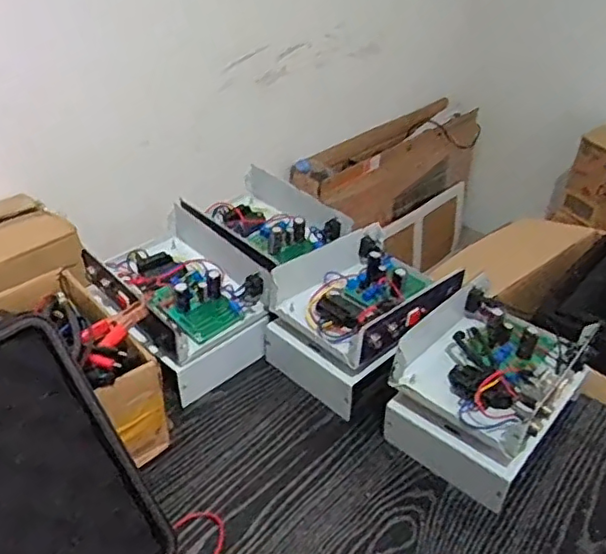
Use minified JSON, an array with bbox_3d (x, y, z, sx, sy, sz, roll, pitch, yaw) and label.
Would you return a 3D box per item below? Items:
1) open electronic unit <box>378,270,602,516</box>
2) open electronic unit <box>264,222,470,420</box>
[{"bbox_3d":[0.200,0.116,0.689,0.175,0.112,0.214,26,43,30],"label":"open electronic unit"},{"bbox_3d":[0.075,0.046,0.767,0.166,0.108,0.208,28,44,32],"label":"open electronic unit"}]

